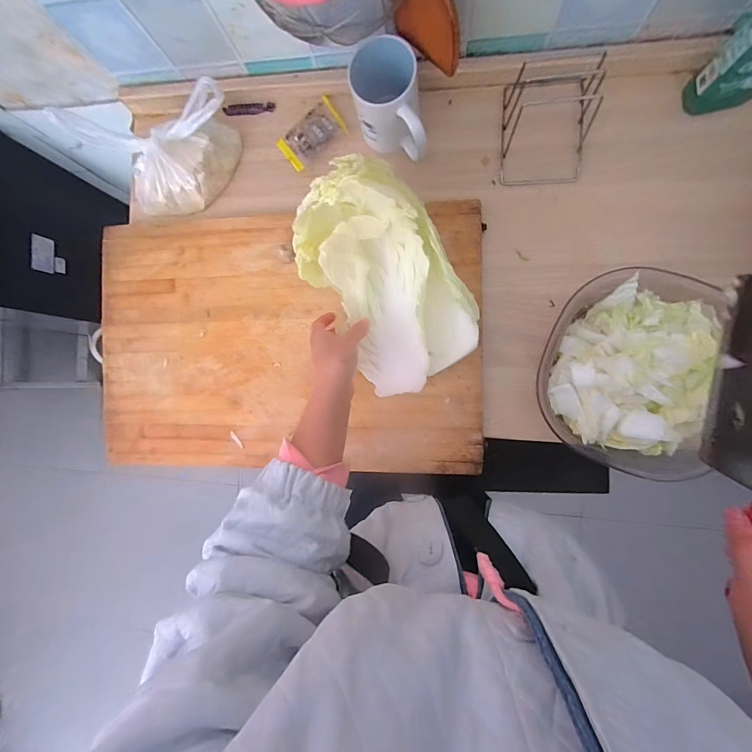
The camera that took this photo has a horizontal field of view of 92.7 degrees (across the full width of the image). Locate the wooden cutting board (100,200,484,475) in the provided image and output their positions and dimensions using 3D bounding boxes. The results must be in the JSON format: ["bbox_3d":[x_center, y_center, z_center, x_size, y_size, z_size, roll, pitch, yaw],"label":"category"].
[{"bbox_3d":[-0.135,-0.049,0.512,0.555,0.020,0.363,-1,90,7],"label":"wooden cutting board"}]

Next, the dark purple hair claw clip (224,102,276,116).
[{"bbox_3d":[-0.188,-0.400,0.534,0.077,0.010,0.016,0,90,7],"label":"dark purple hair claw clip"}]

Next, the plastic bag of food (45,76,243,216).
[{"bbox_3d":[-0.276,-0.302,0.492,0.198,0.088,0.095,-18,88,6],"label":"plastic bag of food"}]

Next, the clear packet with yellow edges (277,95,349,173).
[{"bbox_3d":[-0.092,-0.347,0.515,0.096,0.018,0.061,-37,86,5],"label":"clear packet with yellow edges"}]

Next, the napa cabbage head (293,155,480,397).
[{"bbox_3d":[0.009,-0.106,0.416,0.151,0.117,0.244,-31,87,6],"label":"napa cabbage head"}]

